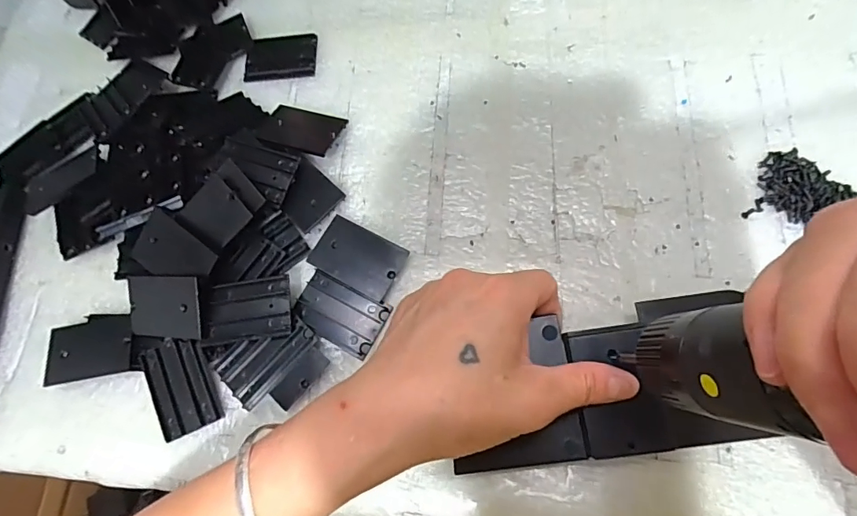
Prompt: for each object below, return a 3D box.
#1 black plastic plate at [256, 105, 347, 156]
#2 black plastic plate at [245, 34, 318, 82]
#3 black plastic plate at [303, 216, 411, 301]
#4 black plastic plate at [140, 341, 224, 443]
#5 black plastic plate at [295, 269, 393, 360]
[{"bbox_3d":[-0.088,-0.087,0.311,0.053,0.004,0.039,16,55,12],"label":"black plastic plate"},{"bbox_3d":[-0.110,-0.150,0.343,0.053,0.004,0.035,-3,77,6],"label":"black plastic plate"},{"bbox_3d":[-0.043,0.000,0.282,0.055,0.004,0.035,26,83,15],"label":"black plastic plate"},{"bbox_3d":[-0.142,0.074,0.265,0.033,0.005,0.054,-23,80,-6],"label":"black plastic plate"},{"bbox_3d":[-0.053,0.033,0.274,0.054,0.007,0.034,26,77,15],"label":"black plastic plate"}]

